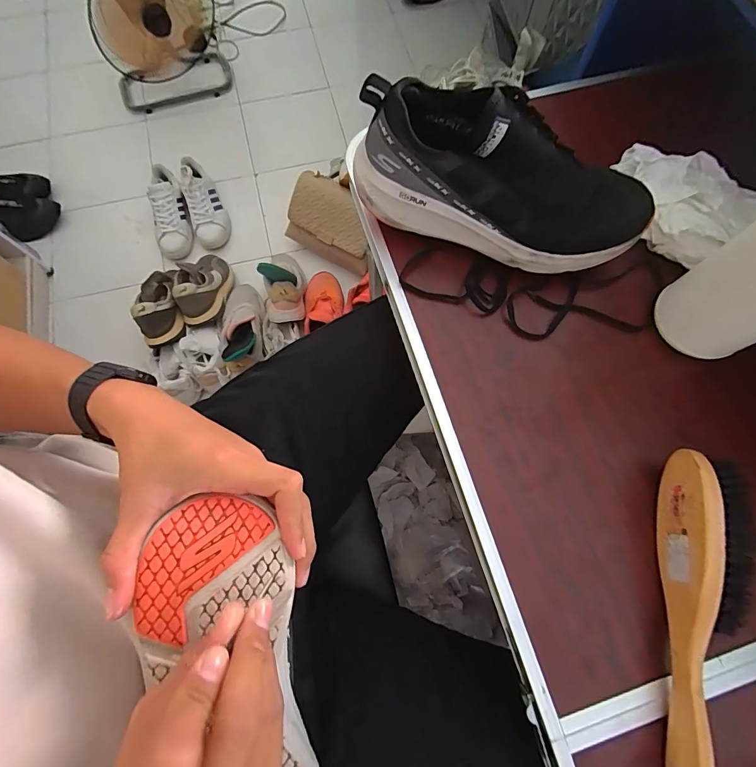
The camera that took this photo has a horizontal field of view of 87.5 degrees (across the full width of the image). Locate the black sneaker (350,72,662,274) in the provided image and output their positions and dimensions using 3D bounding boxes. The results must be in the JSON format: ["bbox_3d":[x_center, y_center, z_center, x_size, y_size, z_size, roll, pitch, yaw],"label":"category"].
[{"bbox_3d":[0.114,-0.185,0.359,0.272,0.095,0.096,19,74,5],"label":"black sneaker"}]

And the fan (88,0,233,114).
[{"bbox_3d":[-0.668,-1.098,1.152,0.353,0.352,0.360,-19,74,-6],"label":"fan"}]

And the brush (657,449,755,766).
[{"bbox_3d":[0.242,0.170,0.289,0.046,0.036,0.231,11,73,3],"label":"brush"}]

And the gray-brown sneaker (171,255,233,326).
[{"bbox_3d":[-0.434,-0.257,0.979,0.112,0.097,0.246,-4,47,-1],"label":"gray-brown sneaker"}]

